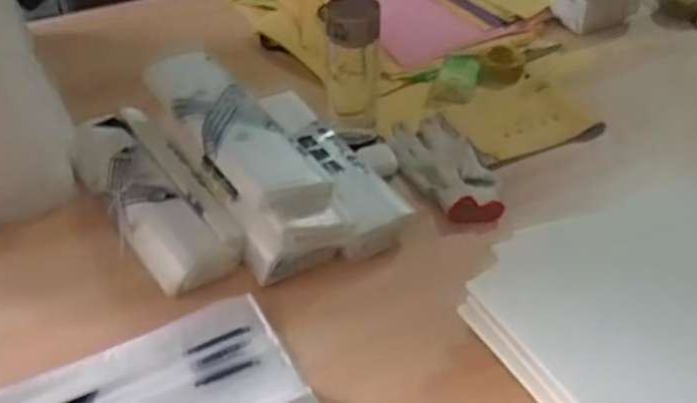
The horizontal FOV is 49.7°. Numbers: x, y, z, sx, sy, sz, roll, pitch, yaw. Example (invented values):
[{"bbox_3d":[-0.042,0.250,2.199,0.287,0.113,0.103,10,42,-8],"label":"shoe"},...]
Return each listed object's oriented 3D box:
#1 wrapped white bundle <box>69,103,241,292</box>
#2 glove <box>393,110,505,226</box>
[{"bbox_3d":[-0.222,-0.006,0.859,0.104,0.049,0.281,-25,47,-26],"label":"wrapped white bundle"},{"bbox_3d":[0.118,-0.045,0.917,0.093,0.020,0.201,-11,43,-12],"label":"glove"}]

